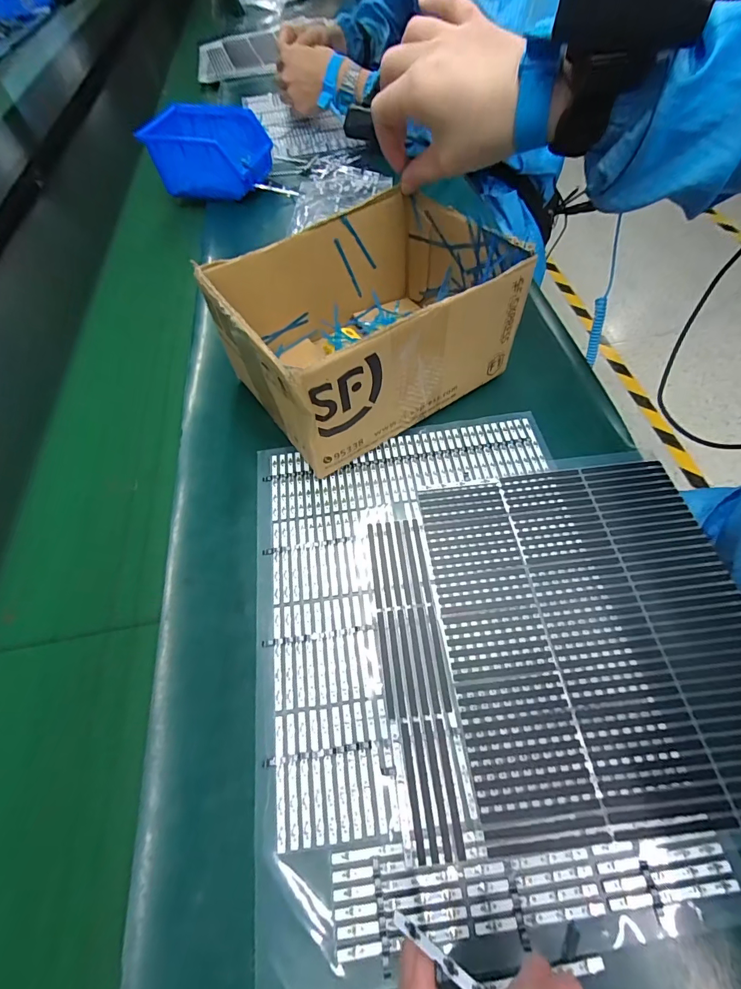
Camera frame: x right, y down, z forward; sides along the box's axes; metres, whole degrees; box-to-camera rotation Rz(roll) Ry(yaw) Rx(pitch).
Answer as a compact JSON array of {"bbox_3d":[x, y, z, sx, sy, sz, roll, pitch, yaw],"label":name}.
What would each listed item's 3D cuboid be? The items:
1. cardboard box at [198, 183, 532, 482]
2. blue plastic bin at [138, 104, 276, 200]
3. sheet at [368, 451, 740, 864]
[{"bbox_3d":[-0.003,-0.136,0.326,0.195,0.103,0.152,-33,63,-14],"label":"cardboard box"},{"bbox_3d":[-0.213,-0.462,0.556,0.145,0.086,0.112,8,61,11],"label":"blue plastic bin"},{"bbox_3d":[0.116,0.075,0.249,0.221,0.004,0.210,-8,60,0],"label":"sheet"}]

